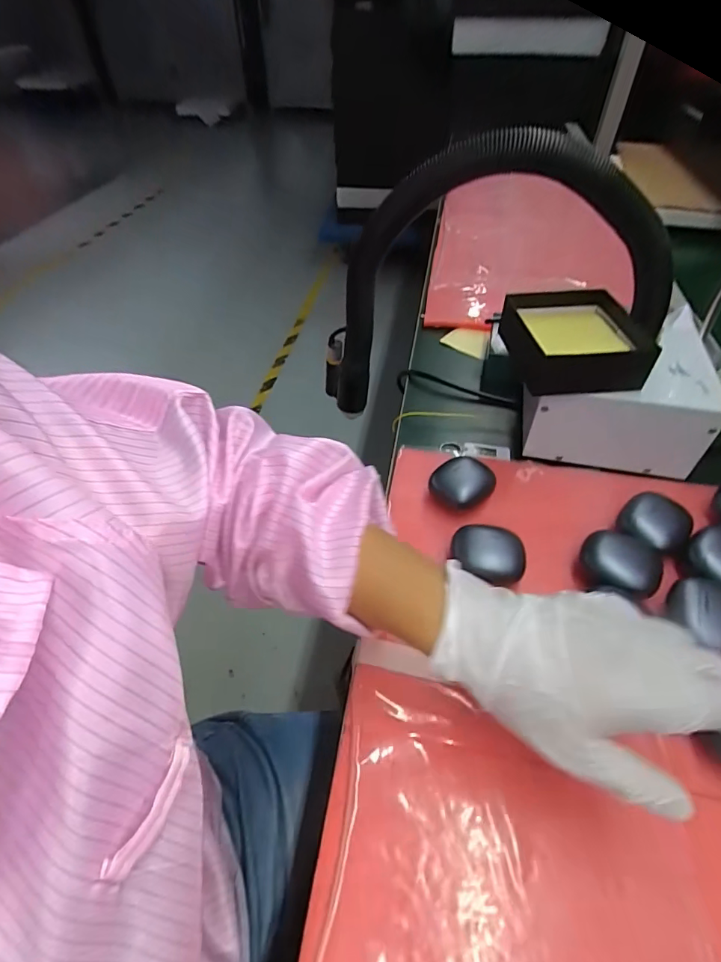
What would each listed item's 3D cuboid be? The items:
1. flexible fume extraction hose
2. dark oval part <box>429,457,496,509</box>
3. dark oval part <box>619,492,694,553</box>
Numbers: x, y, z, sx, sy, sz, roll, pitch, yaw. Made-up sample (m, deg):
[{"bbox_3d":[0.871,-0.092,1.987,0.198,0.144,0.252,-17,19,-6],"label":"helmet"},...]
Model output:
[{"bbox_3d":[0.116,-0.164,0.428,0.289,0.256,0.066,12,49,10],"label":"flexible fume extraction hose"},{"bbox_3d":[0.093,0.004,0.422,0.043,0.031,0.047,-31,54,-25],"label":"dark oval part"},{"bbox_3d":[0.245,0.036,0.390,0.054,0.022,0.048,-34,55,-27],"label":"dark oval part"}]

